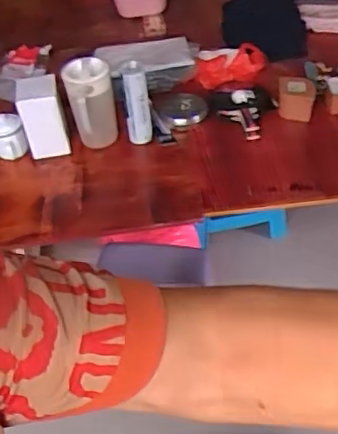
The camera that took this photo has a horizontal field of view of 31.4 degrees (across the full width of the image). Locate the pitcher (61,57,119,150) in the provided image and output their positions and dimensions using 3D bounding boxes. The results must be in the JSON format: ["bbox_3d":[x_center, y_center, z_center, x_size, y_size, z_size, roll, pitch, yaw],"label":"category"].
[{"bbox_3d":[-0.207,-0.302,1.642,0.122,0.231,0.115,-10,46,-3],"label":"pitcher"}]

